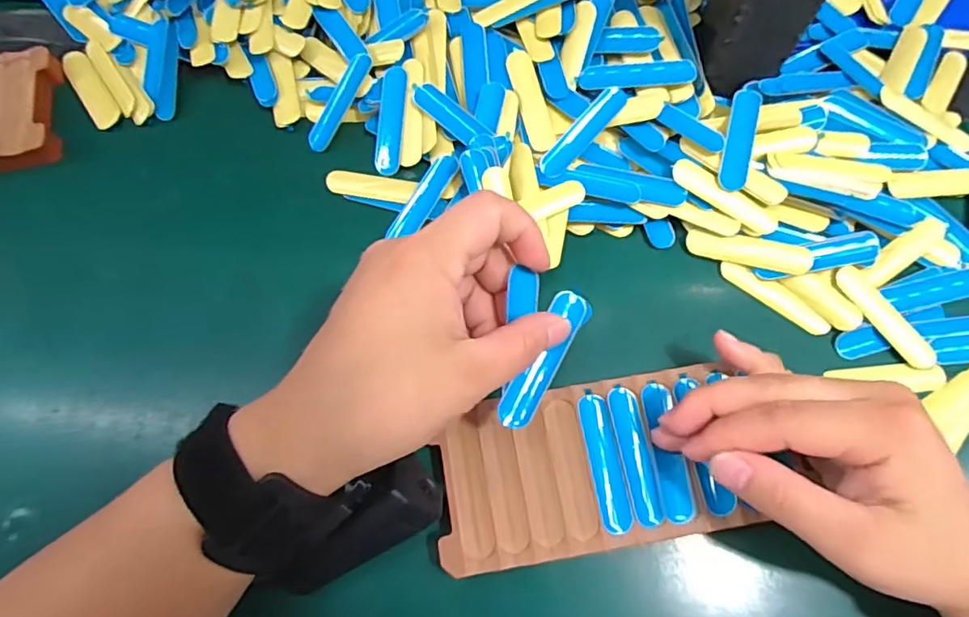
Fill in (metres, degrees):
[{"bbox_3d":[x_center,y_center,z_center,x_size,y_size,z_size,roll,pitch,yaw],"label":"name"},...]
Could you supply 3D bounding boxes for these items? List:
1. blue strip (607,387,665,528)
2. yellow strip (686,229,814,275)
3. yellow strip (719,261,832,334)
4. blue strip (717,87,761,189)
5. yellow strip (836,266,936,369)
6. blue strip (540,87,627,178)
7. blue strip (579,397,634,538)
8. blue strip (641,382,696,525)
[{"bbox_3d":[0.069,0.066,0.257,0.013,0.004,0.061,-9,70,-1],"label":"blue strip"},{"bbox_3d":[0.141,-0.031,0.301,0.062,0.004,0.016,12,86,13],"label":"yellow strip"},{"bbox_3d":[0.153,-0.006,0.299,0.060,0.005,0.013,34,75,13],"label":"yellow strip"},{"bbox_3d":[0.139,-0.093,0.306,0.015,0.008,0.061,16,71,8],"label":"blue strip"},{"bbox_3d":[0.207,0.004,0.291,0.014,0.006,0.062,-32,72,-9],"label":"yellow strip"},{"bbox_3d":[0.055,-0.098,0.315,0.015,0.006,0.062,43,90,15],"label":"blue strip"},{"bbox_3d":[0.055,0.070,0.258,0.014,0.004,0.061,-9,70,-1],"label":"blue strip"},{"bbox_3d":[0.084,0.065,0.258,0.014,0.004,0.062,-7,72,-1],"label":"blue strip"}]

